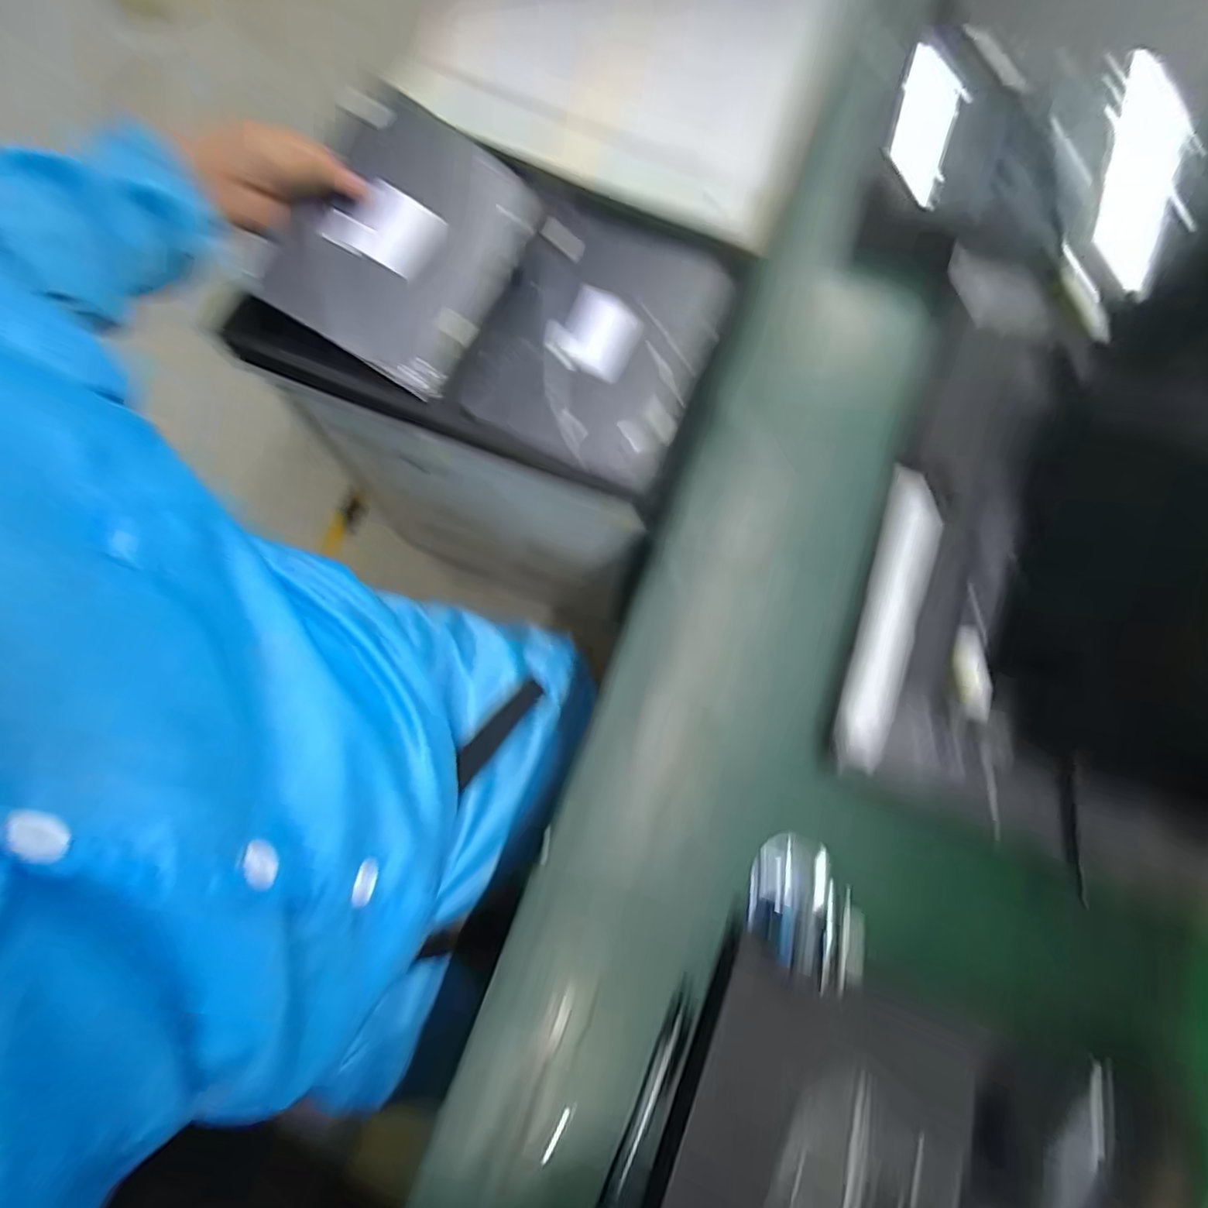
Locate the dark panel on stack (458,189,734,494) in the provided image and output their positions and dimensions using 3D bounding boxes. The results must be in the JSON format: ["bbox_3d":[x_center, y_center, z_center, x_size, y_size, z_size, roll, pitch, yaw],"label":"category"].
[{"bbox_3d":[-0.006,-0.250,0.535,0.199,0.014,0.250,22,80,5],"label":"dark panel on stack"}]

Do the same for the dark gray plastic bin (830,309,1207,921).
[{"bbox_3d":[0.304,-0.009,0.358,0.253,0.031,0.325,20,78,2],"label":"dark gray plastic bin"}]

